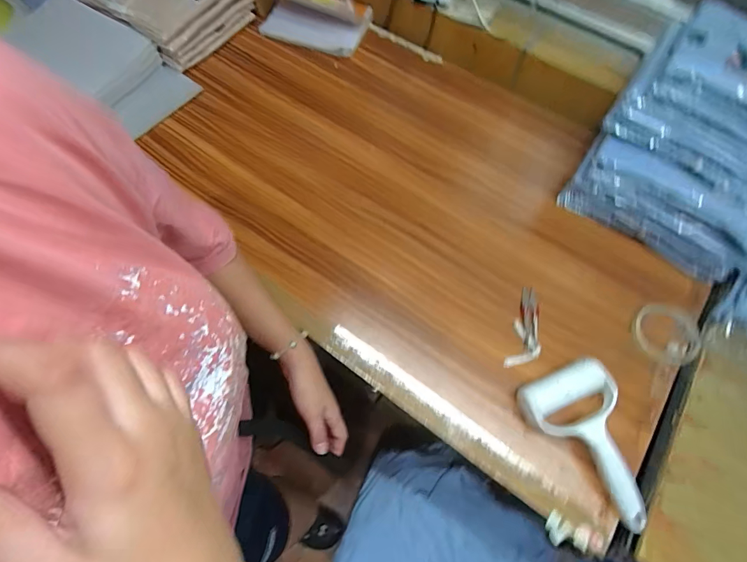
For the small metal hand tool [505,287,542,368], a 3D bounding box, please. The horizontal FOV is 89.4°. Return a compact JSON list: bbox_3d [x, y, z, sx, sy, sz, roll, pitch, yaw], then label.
[{"bbox_3d":[0.225,0.068,0.547,0.042,0.018,0.127,19,69,7],"label":"small metal hand tool"}]

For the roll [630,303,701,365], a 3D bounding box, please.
[{"bbox_3d":[0.420,0.077,0.544,0.082,0.021,0.083,0,68,-1],"label":"roll"}]

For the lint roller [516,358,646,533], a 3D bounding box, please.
[{"bbox_3d":[0.275,0.205,0.475,0.113,0.051,0.189,-21,70,-9],"label":"lint roller"}]

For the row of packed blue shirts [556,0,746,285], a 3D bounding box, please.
[{"bbox_3d":[0.490,-0.207,0.565,0.273,0.207,0.291,36,72,13],"label":"row of packed blue shirts"}]

